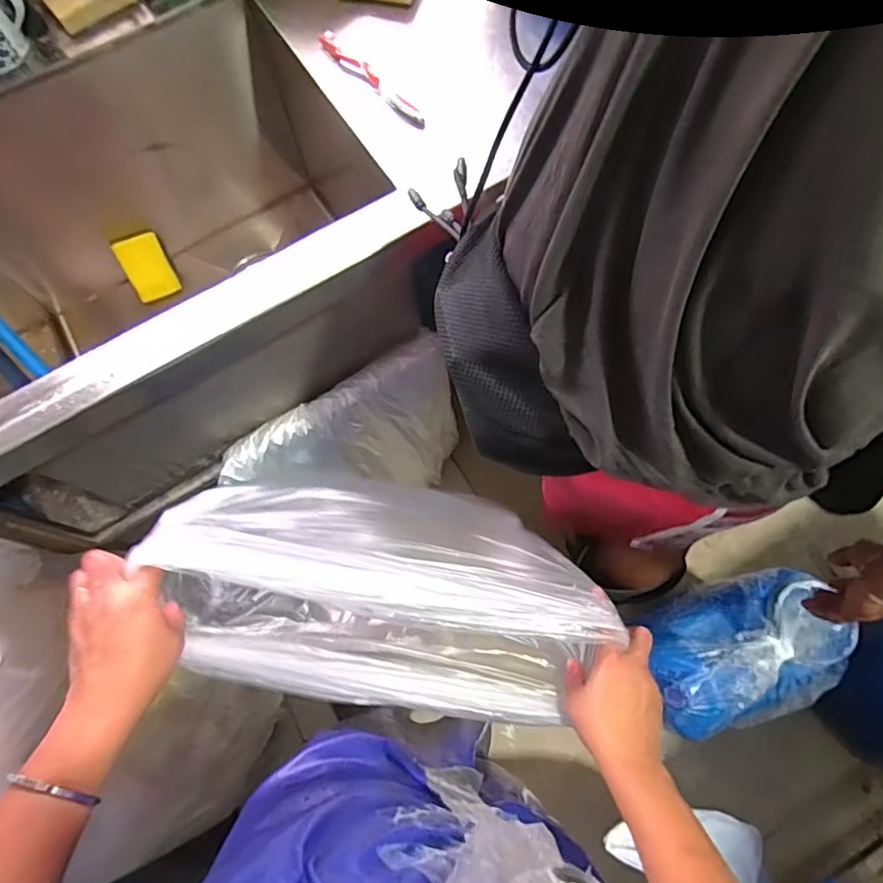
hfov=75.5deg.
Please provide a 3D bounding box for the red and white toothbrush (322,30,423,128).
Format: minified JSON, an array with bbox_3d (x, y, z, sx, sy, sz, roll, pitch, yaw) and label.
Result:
[{"bbox_3d":[-0.089,-0.430,0.670,0.030,0.013,0.191,-37,69,-13],"label":"red and white toothbrush"}]

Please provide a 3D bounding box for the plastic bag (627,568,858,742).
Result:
[{"bbox_3d":[0.462,0.317,0.871,0.267,0.139,0.202,-12,65,-2],"label":"plastic bag"}]

